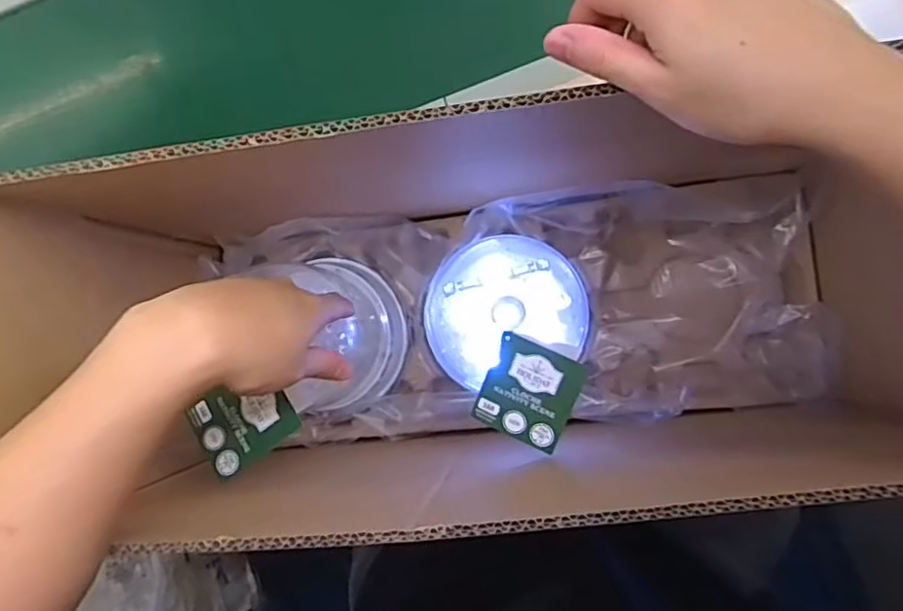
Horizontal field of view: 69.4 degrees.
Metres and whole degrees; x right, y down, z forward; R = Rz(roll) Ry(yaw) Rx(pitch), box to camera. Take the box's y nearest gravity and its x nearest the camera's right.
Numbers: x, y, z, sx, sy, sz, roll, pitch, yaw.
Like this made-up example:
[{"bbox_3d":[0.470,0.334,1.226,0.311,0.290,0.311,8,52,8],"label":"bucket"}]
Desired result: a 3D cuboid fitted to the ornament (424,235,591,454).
[{"bbox_3d":[0.046,0.011,0.524,0.138,0.150,0.144,0,86,6],"label":"ornament"}]

